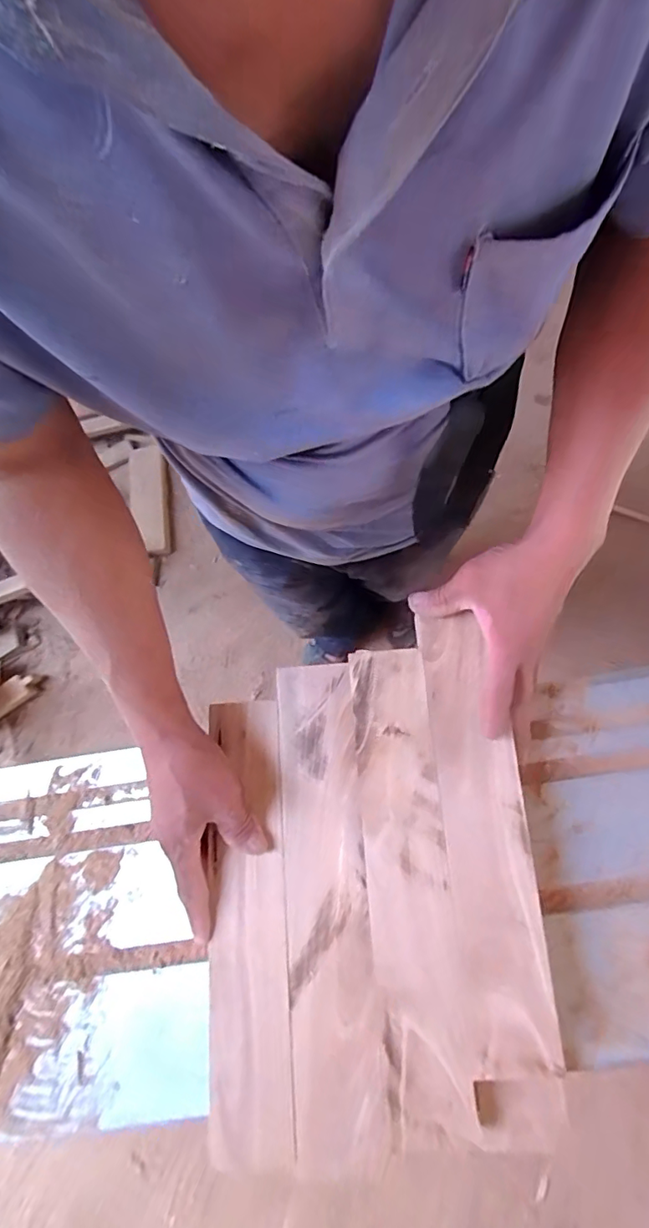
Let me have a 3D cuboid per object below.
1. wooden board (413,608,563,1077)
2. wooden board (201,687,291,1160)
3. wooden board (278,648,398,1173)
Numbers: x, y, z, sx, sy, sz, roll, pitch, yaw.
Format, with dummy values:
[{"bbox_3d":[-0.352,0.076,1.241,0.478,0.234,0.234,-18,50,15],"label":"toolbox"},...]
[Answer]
[{"bbox_3d":[0.122,0.161,0.401,0.063,0.009,0.325,-6,75,-1],"label":"wooden board"},{"bbox_3d":[-0.061,0.232,0.401,0.062,0.013,0.317,-2,74,0],"label":"wooden board"},{"bbox_3d":[0.001,0.213,0.400,0.069,0.012,0.344,-6,74,4],"label":"wooden board"}]

